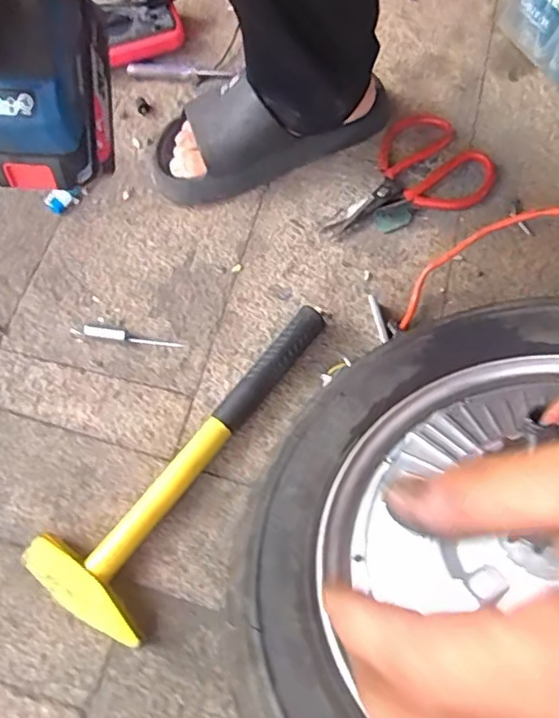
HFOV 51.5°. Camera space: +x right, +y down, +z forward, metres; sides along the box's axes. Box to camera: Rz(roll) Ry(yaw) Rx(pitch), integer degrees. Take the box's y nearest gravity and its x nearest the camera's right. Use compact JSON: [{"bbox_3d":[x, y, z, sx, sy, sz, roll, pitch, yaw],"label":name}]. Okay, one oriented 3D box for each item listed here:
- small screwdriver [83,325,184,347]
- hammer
[{"bbox_3d":[-0.138,-0.021,0.545,0.091,0.012,0.010,5,68,4],"label":"small screwdriver"},{"bbox_3d":[-0.067,0.073,0.492,0.102,0.031,0.312,34,72,15],"label":"hammer"}]

